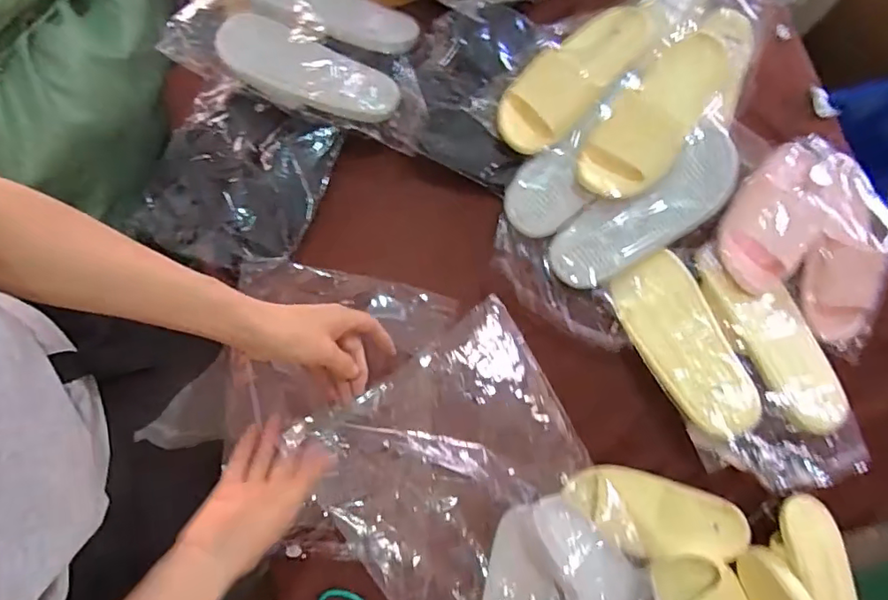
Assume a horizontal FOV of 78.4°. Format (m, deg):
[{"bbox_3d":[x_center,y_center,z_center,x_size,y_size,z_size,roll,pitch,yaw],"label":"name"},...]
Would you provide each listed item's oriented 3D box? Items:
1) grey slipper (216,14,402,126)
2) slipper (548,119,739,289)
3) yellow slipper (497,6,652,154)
[{"bbox_3d":[-0.193,-0.315,0.742,0.265,0.043,0.104,24,79,5],"label":"grey slipper"},{"bbox_3d":[0.263,-0.110,0.738,0.260,0.049,0.096,-36,80,11],"label":"slipper"},{"bbox_3d":[0.173,-0.308,0.732,0.102,0.049,0.252,42,82,8],"label":"yellow slipper"}]

